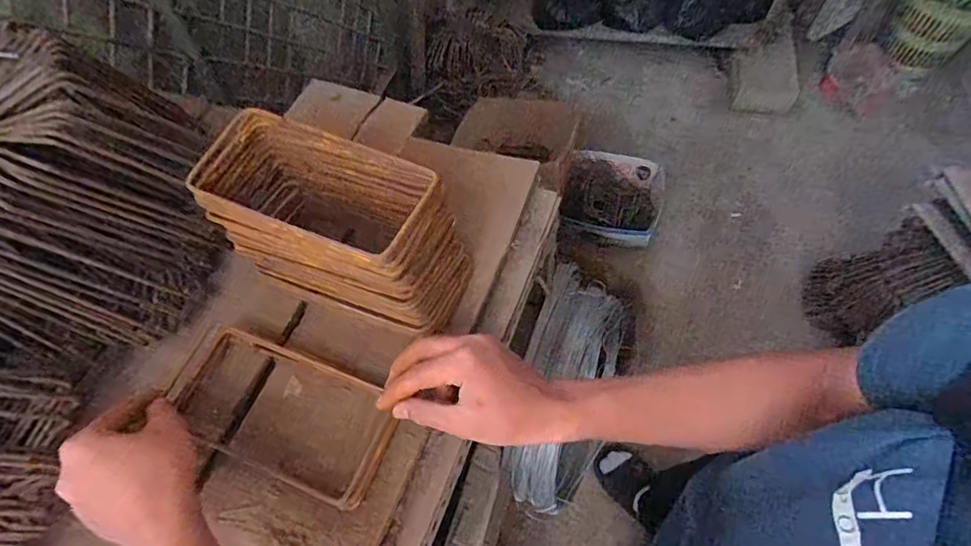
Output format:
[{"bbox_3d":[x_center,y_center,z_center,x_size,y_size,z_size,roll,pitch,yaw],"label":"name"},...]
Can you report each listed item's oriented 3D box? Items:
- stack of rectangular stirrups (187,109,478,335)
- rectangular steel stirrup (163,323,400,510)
[{"bbox_3d":[-0.138,-0.041,0.477,0.233,0.133,0.104,22,64,14],"label":"stack of rectangular stirrups"},{"bbox_3d":[-0.184,0.121,0.460,0.208,0.018,0.104,19,77,14],"label":"rectangular steel stirrup"}]

